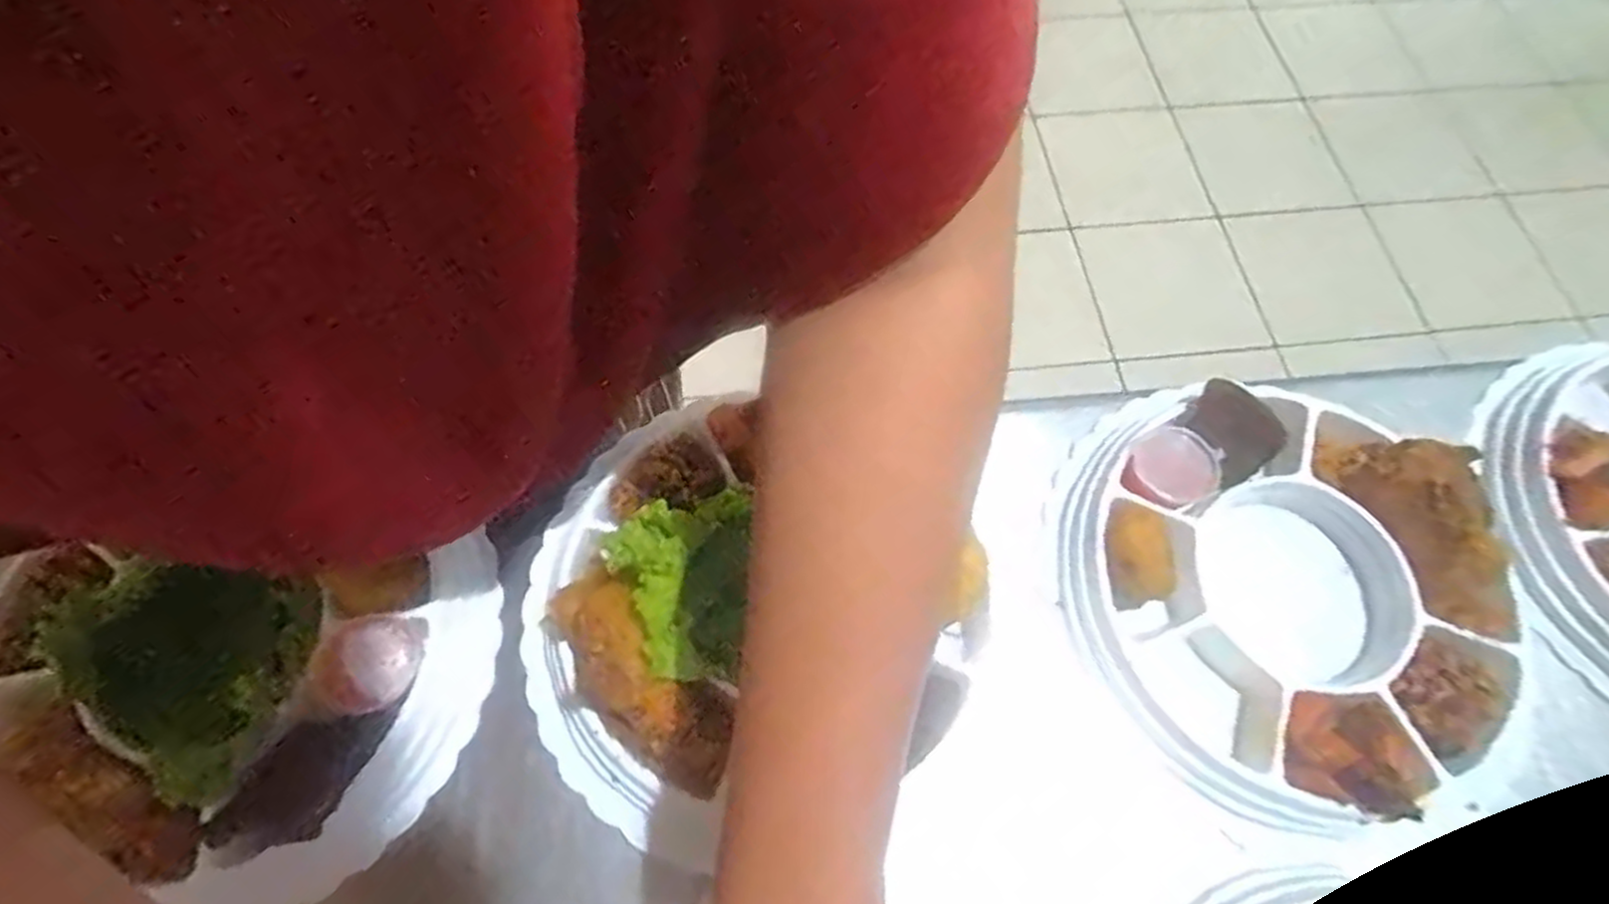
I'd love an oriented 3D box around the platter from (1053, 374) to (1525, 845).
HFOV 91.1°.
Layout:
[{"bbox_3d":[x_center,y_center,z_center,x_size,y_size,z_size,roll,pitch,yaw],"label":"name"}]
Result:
[{"bbox_3d":[0.225,0.061,0.373,0.201,0.045,0.210,1,64,-2],"label":"platter"}]

